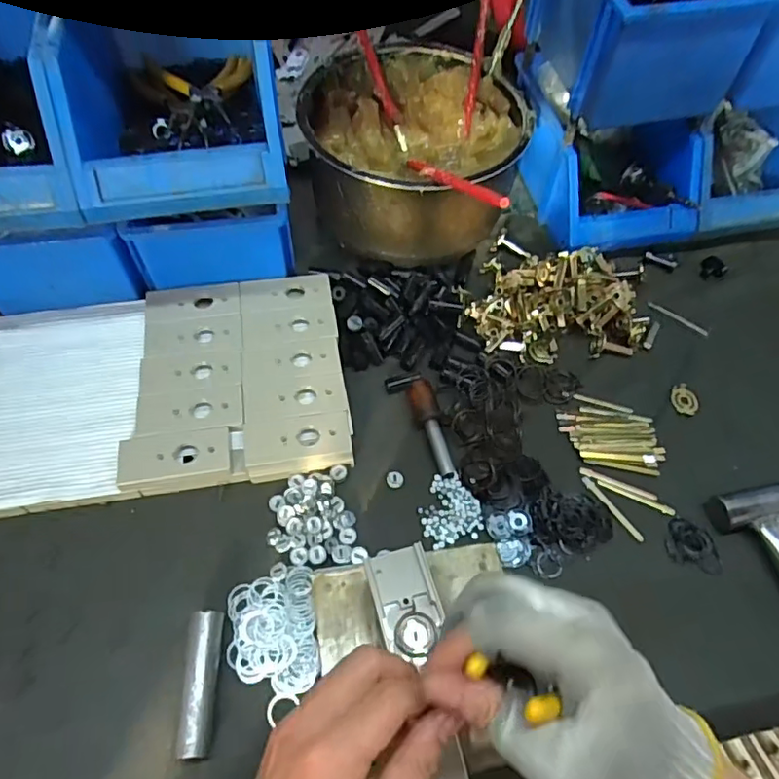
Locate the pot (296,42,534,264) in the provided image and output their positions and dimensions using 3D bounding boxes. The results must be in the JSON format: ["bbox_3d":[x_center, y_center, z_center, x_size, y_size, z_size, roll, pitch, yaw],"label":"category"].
[{"bbox_3d":[0.022,-0.261,0.627,0.220,0.113,0.219,1,61,-2],"label":"pot"}]

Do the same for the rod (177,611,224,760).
[{"bbox_3d":[-0.135,0.211,0.415,0.021,0.025,0.092,0,61,-3],"label":"rod"}]

